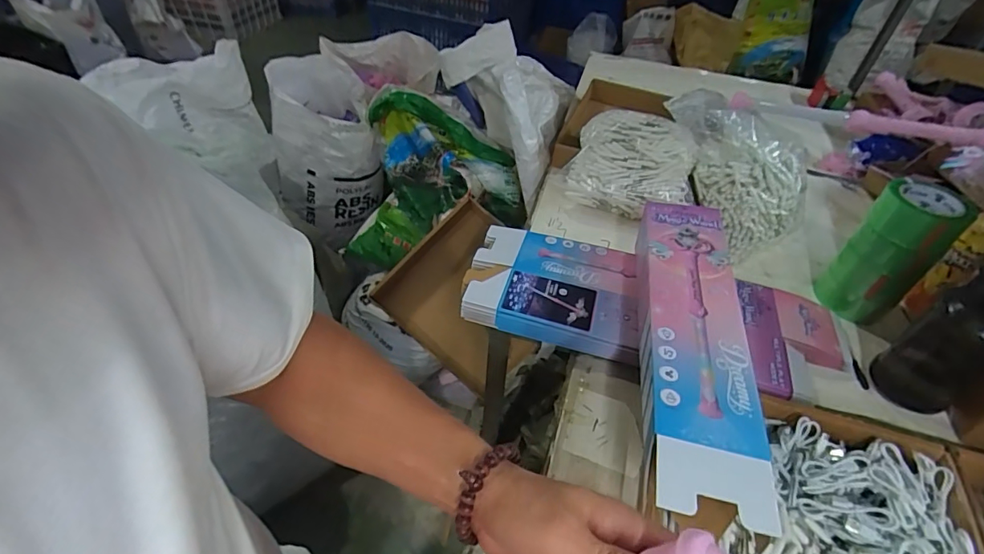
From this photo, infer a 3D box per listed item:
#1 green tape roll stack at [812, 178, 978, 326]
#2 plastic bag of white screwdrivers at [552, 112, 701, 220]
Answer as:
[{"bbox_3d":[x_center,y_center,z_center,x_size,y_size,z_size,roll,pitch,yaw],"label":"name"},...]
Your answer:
[{"bbox_3d":[0.625,-0.034,0.748,0.105,0.210,0.115,-28,53,-28],"label":"green tape roll stack"},{"bbox_3d":[0.276,-0.232,0.964,0.248,0.127,0.193,14,46,10],"label":"plastic bag of white screwdrivers"}]

